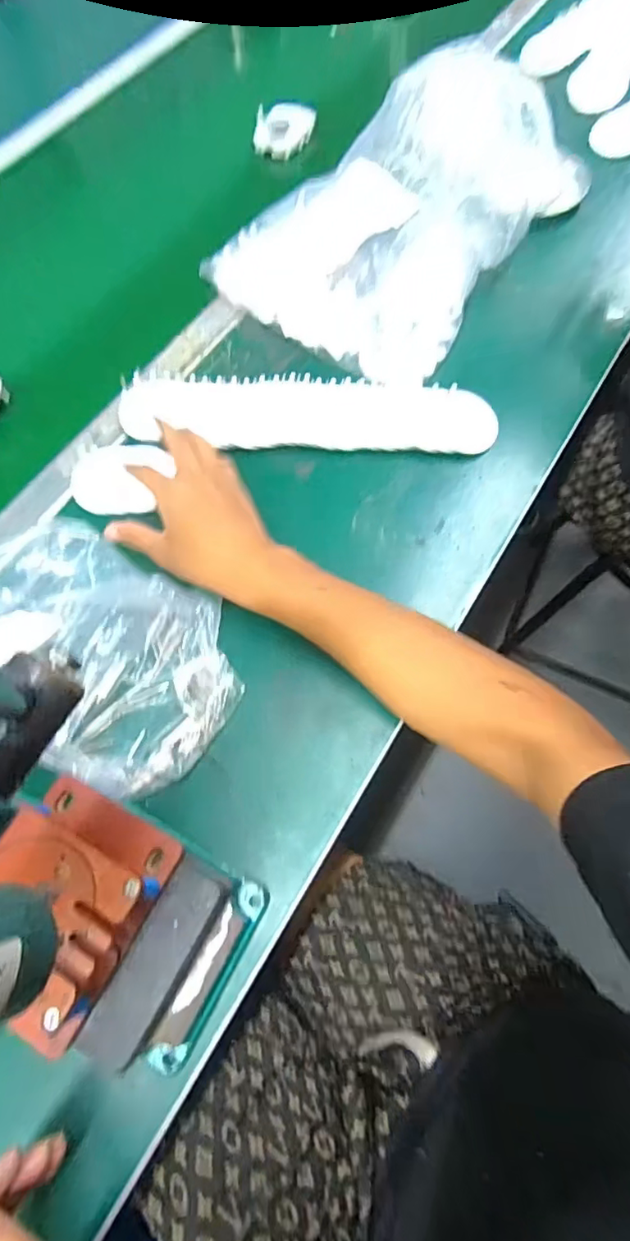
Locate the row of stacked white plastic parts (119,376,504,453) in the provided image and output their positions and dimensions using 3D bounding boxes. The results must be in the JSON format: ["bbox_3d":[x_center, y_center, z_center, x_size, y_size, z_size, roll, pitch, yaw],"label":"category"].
[{"bbox_3d":[-0.006,-0.185,0.506,0.329,0.025,0.064,3,67,0],"label":"row of stacked white plastic parts"}]

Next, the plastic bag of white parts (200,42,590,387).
[{"bbox_3d":[0.075,-0.412,0.553,0.270,0.116,0.303,33,73,15],"label":"plastic bag of white parts"}]

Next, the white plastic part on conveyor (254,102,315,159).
[{"bbox_3d":[-0.038,-0.605,0.694,0.067,0.022,0.075,11,68,7],"label":"white plastic part on conveyor"}]

